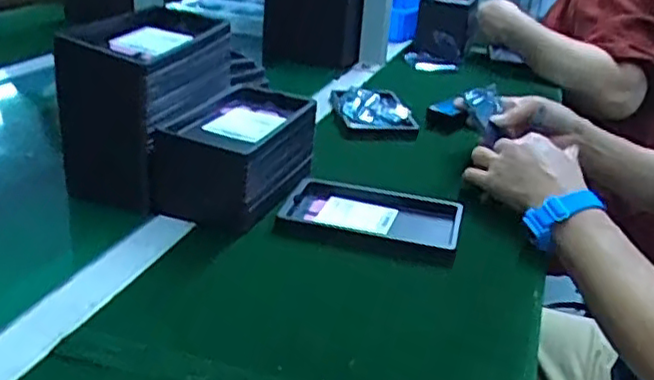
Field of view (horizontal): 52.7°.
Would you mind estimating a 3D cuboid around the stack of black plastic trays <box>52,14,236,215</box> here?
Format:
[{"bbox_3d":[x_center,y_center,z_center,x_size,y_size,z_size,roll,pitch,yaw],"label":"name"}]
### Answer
[{"bbox_3d":[-0.169,-0.079,0.637,0.102,0.144,0.152,13,26,18],"label":"stack of black plastic trays"}]

